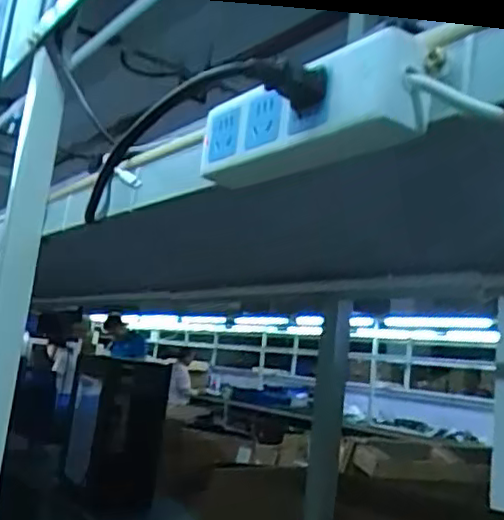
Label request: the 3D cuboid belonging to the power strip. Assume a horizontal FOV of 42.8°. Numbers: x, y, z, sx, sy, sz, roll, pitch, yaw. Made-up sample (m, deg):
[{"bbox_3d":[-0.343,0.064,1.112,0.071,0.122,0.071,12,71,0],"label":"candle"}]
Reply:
[{"bbox_3d":[0.026,-0.081,0.380,0.040,0.052,0.171,7,-7,-39],"label":"power strip"}]

